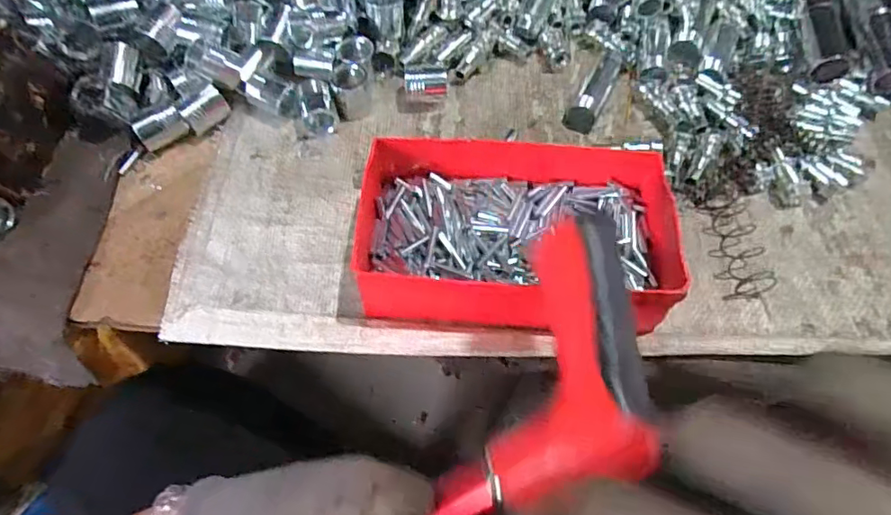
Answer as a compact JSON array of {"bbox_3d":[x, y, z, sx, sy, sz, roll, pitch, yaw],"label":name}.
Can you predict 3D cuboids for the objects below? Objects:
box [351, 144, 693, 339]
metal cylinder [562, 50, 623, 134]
[{"bbox_3d":[0.046,-0.020,0.355,0.203,0.044,0.131,4,63,1],"label":"box"},{"bbox_3d":[0.120,-0.136,0.438,0.023,0.020,0.084,24,65,11],"label":"metal cylinder"}]

